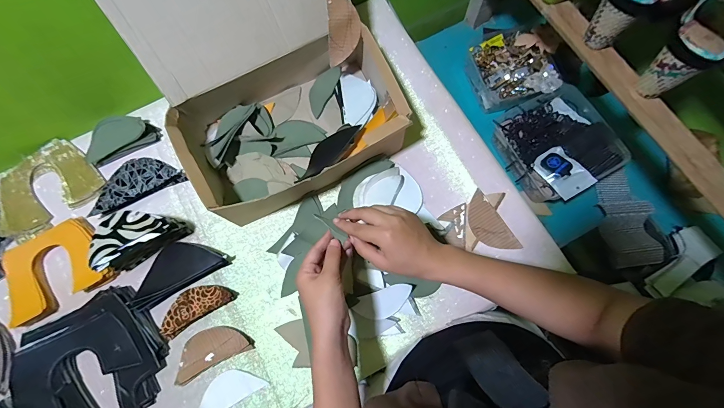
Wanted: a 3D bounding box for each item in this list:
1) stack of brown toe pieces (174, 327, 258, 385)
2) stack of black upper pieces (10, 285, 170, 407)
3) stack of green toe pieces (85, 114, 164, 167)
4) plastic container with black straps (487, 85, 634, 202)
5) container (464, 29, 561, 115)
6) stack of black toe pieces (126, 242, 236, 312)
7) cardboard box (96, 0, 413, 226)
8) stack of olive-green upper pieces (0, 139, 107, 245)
[{"bbox_3d":[-0.232,0.222,0.499,0.119,0.014,0.057,-25,76,-6],"label":"stack of brown toe pieces"},{"bbox_3d":[-0.405,0.249,0.484,0.203,0.027,0.188,-31,76,-7],"label":"stack of black upper pieces"},{"bbox_3d":[-0.432,-0.117,0.574,0.124,0.034,0.061,-27,76,-6],"label":"stack of green toe pieces"},{"bbox_3d":[0.394,-0.125,0.659,0.195,0.070,0.213,-26,76,-6],"label":"plastic container with black straps"},{"bbox_3d":[0.323,-0.291,0.706,0.146,0.069,0.178,-20,75,-4],"label":"container"},{"bbox_3d":[-0.295,0.100,0.519,0.153,0.022,0.071,-28,76,-6],"label":"stack of black toe pieces"},{"bbox_3d":[-0.136,-0.195,0.479,0.333,0.251,0.319,-25,76,-6],"label":"cardboard box"},{"bbox_3d":[-0.555,-0.033,0.570,0.162,0.026,0.130,-37,77,-9],"label":"stack of olive-green upper pieces"}]

